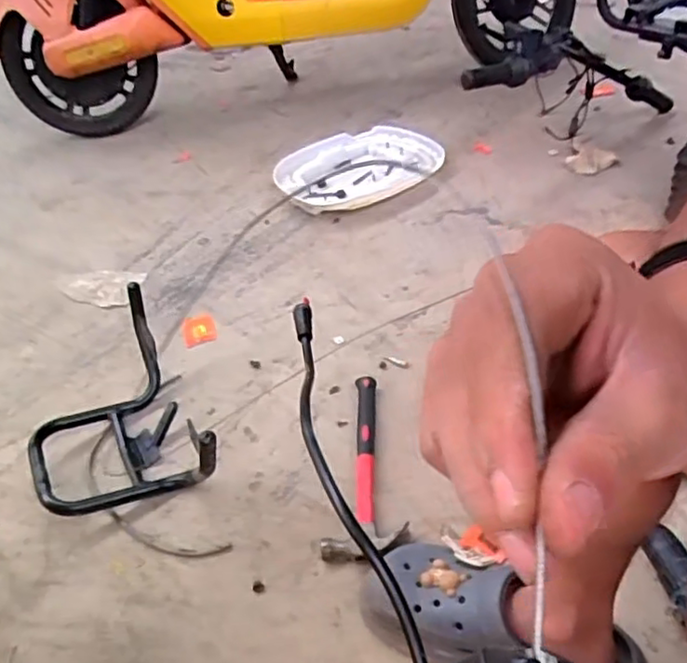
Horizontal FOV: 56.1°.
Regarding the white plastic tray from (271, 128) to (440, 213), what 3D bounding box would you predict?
[{"bbox_3d":[0.030,-0.357,1.401,0.354,0.040,0.259,-31,46,-26],"label":"white plastic tray"}]

